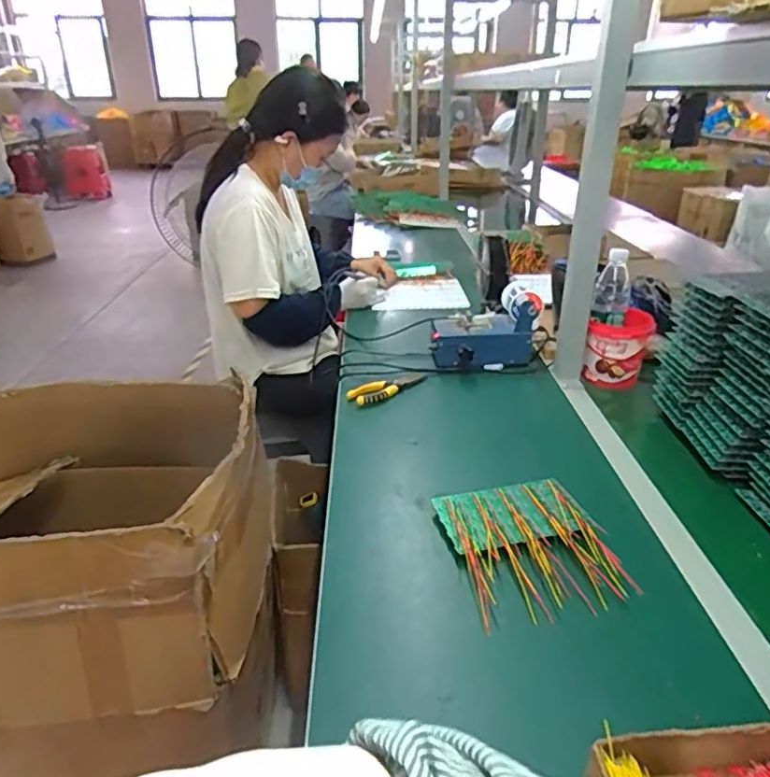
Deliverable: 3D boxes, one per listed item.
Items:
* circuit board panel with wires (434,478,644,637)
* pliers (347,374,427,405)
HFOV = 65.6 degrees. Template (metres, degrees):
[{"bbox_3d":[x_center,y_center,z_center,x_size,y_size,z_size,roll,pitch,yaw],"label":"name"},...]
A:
[{"bbox_3d":[0.166,0.183,0.691,0.173,0.027,0.198,-5,27,-11],"label":"circuit board panel with wires"},{"bbox_3d":[0.011,-0.006,1.070,0.161,0.019,0.044,-21,33,-36],"label":"pliers"}]

